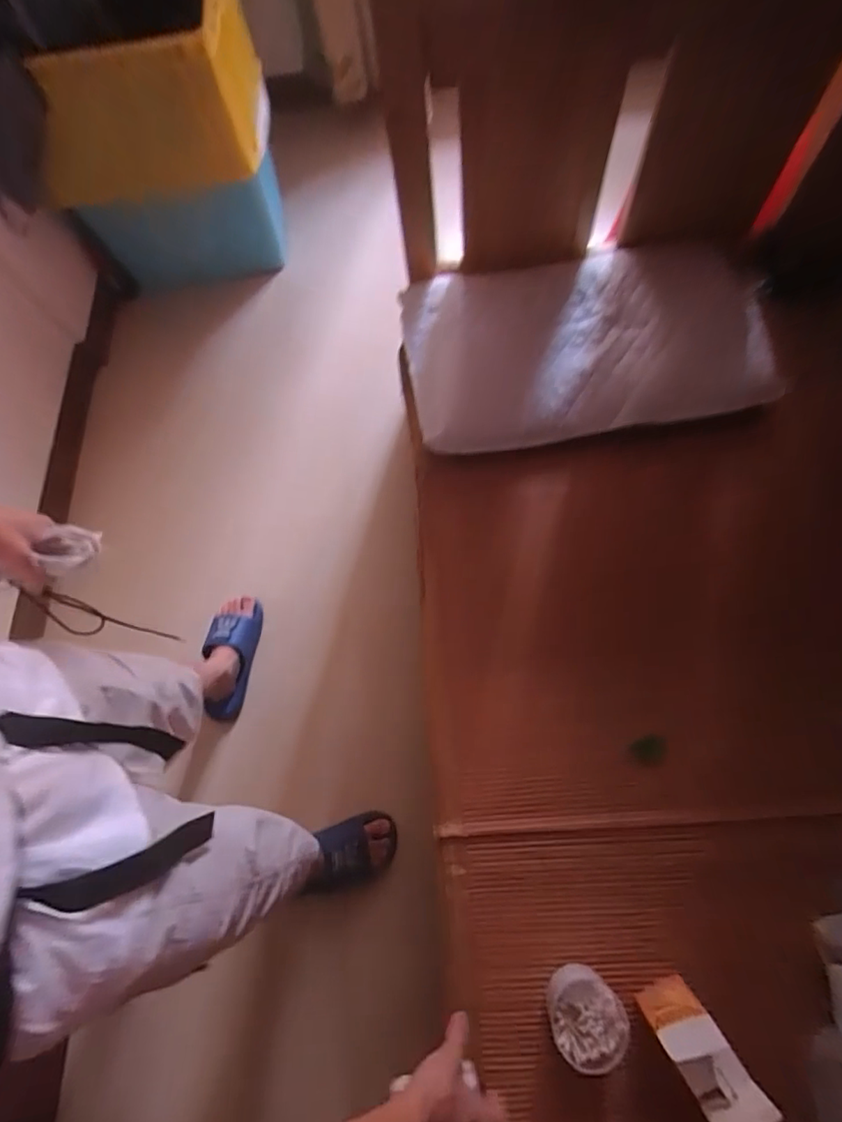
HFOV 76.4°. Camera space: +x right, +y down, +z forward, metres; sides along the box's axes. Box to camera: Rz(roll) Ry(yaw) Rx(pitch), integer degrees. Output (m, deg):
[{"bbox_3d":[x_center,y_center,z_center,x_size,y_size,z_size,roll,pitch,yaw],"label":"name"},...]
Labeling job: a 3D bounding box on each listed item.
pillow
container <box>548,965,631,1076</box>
[{"bbox_3d":[0.308,-0.447,1.055,0.683,0.156,0.387,-5,62,1],"label":"pillow"},{"bbox_3d":[0.222,0.623,0.733,0.101,0.062,0.098,-2,62,3],"label":"container"}]

